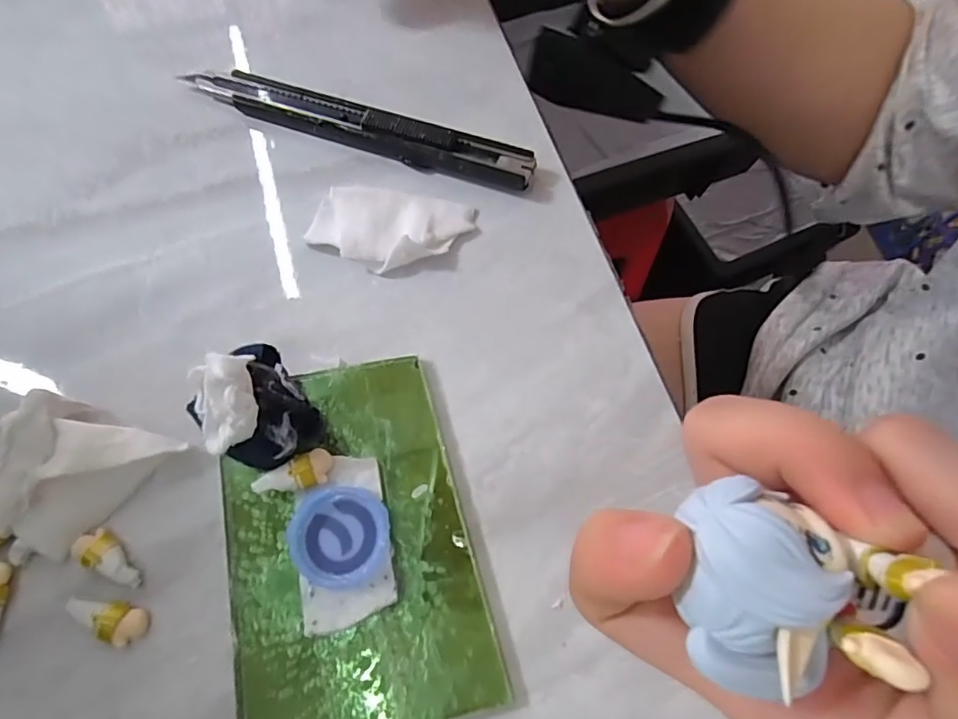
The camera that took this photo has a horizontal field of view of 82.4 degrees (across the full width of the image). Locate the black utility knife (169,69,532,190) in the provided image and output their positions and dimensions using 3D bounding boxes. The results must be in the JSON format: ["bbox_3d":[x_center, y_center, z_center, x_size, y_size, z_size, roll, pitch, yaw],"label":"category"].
[{"bbox_3d":[-0.045,-0.088,0.207,0.135,0.009,0.017,19,69,4],"label":"black utility knife"}]

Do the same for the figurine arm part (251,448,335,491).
[{"bbox_3d":[-0.052,0.032,0.155,0.021,0.007,0.011,-9,69,-6],"label":"figurine arm part"}]

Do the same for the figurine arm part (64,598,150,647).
[{"bbox_3d":[-0.100,0.069,0.147,0.020,0.006,0.009,23,69,6],"label":"figurine arm part"}]

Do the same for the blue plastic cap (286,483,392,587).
[{"bbox_3d":[-0.039,0.049,0.152,0.027,0.008,0.026,1,69,-3],"label":"blue plastic cap"}]

